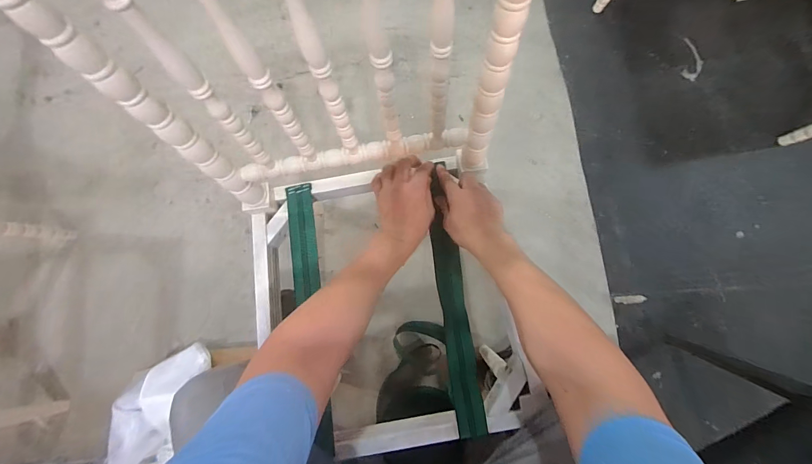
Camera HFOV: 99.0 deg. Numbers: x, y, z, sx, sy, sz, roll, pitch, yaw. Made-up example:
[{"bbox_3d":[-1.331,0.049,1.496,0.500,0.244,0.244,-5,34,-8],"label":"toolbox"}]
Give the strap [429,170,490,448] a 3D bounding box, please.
[{"bbox_3d":[0.081,0.120,0.593,0.046,0.015,0.419,-8,80,0],"label":"strap"}]

